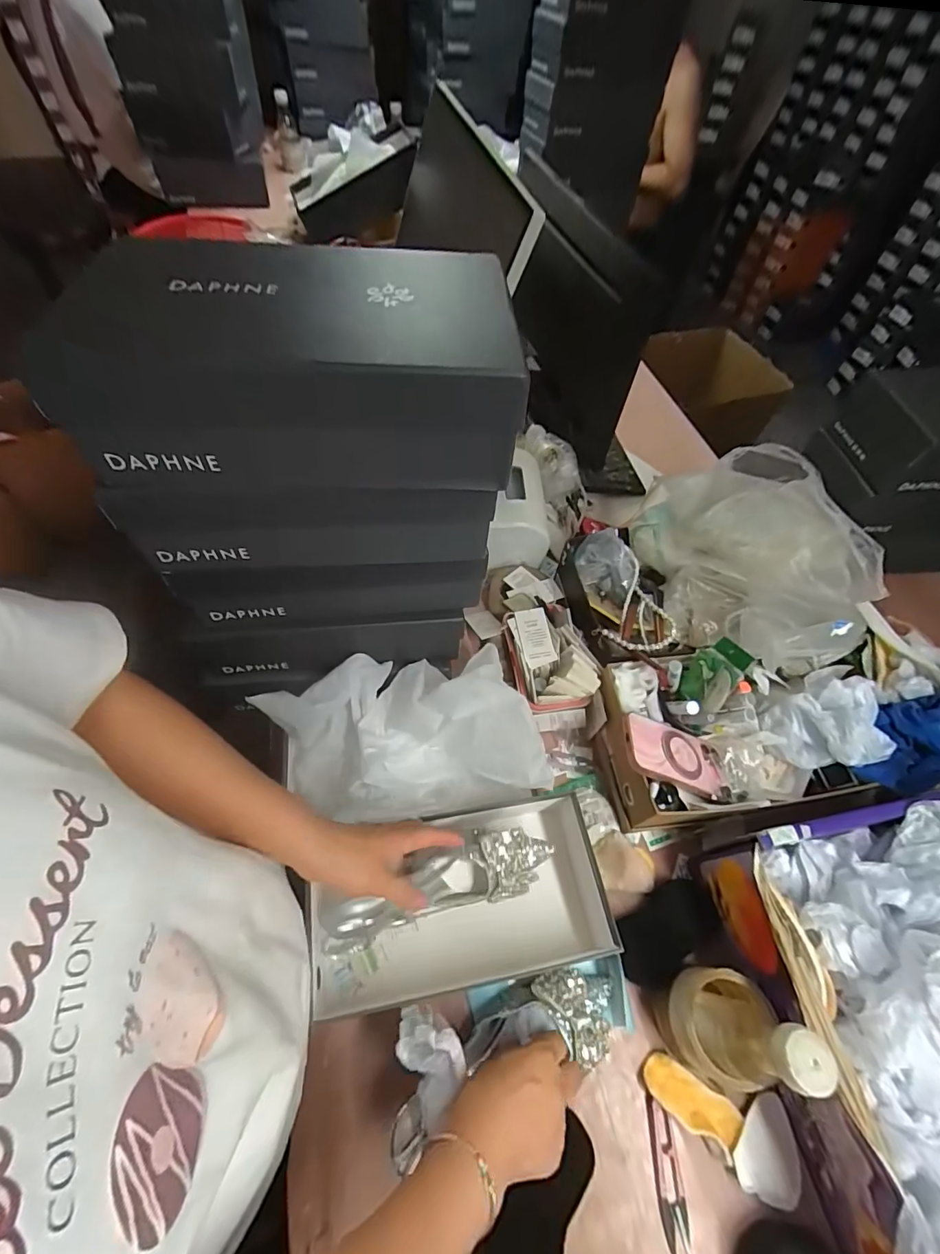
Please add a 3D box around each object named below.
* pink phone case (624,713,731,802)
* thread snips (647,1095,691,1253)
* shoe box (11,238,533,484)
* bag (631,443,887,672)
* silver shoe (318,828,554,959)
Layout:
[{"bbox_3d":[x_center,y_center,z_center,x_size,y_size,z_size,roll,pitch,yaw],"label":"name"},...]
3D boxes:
[{"bbox_3d":[0.237,0.148,0.557,0.127,0.010,0.077,21,43,-13],"label":"pink phone case"},{"bbox_3d":[0.183,0.505,0.448,0.024,0.007,0.098,2,58,-3],"label":"thread snips"},{"bbox_3d":[-0.115,-0.189,0.352,0.298,0.100,0.163,1,58,-4],"label":"shoe box"},{"bbox_3d":[0.384,-0.102,0.653,0.254,0.119,0.331,-14,60,-13],"label":"bag"},{"bbox_3d":[-0.034,0.278,0.513,0.243,0.073,0.063,-18,60,-7],"label":"silver shoe"}]

